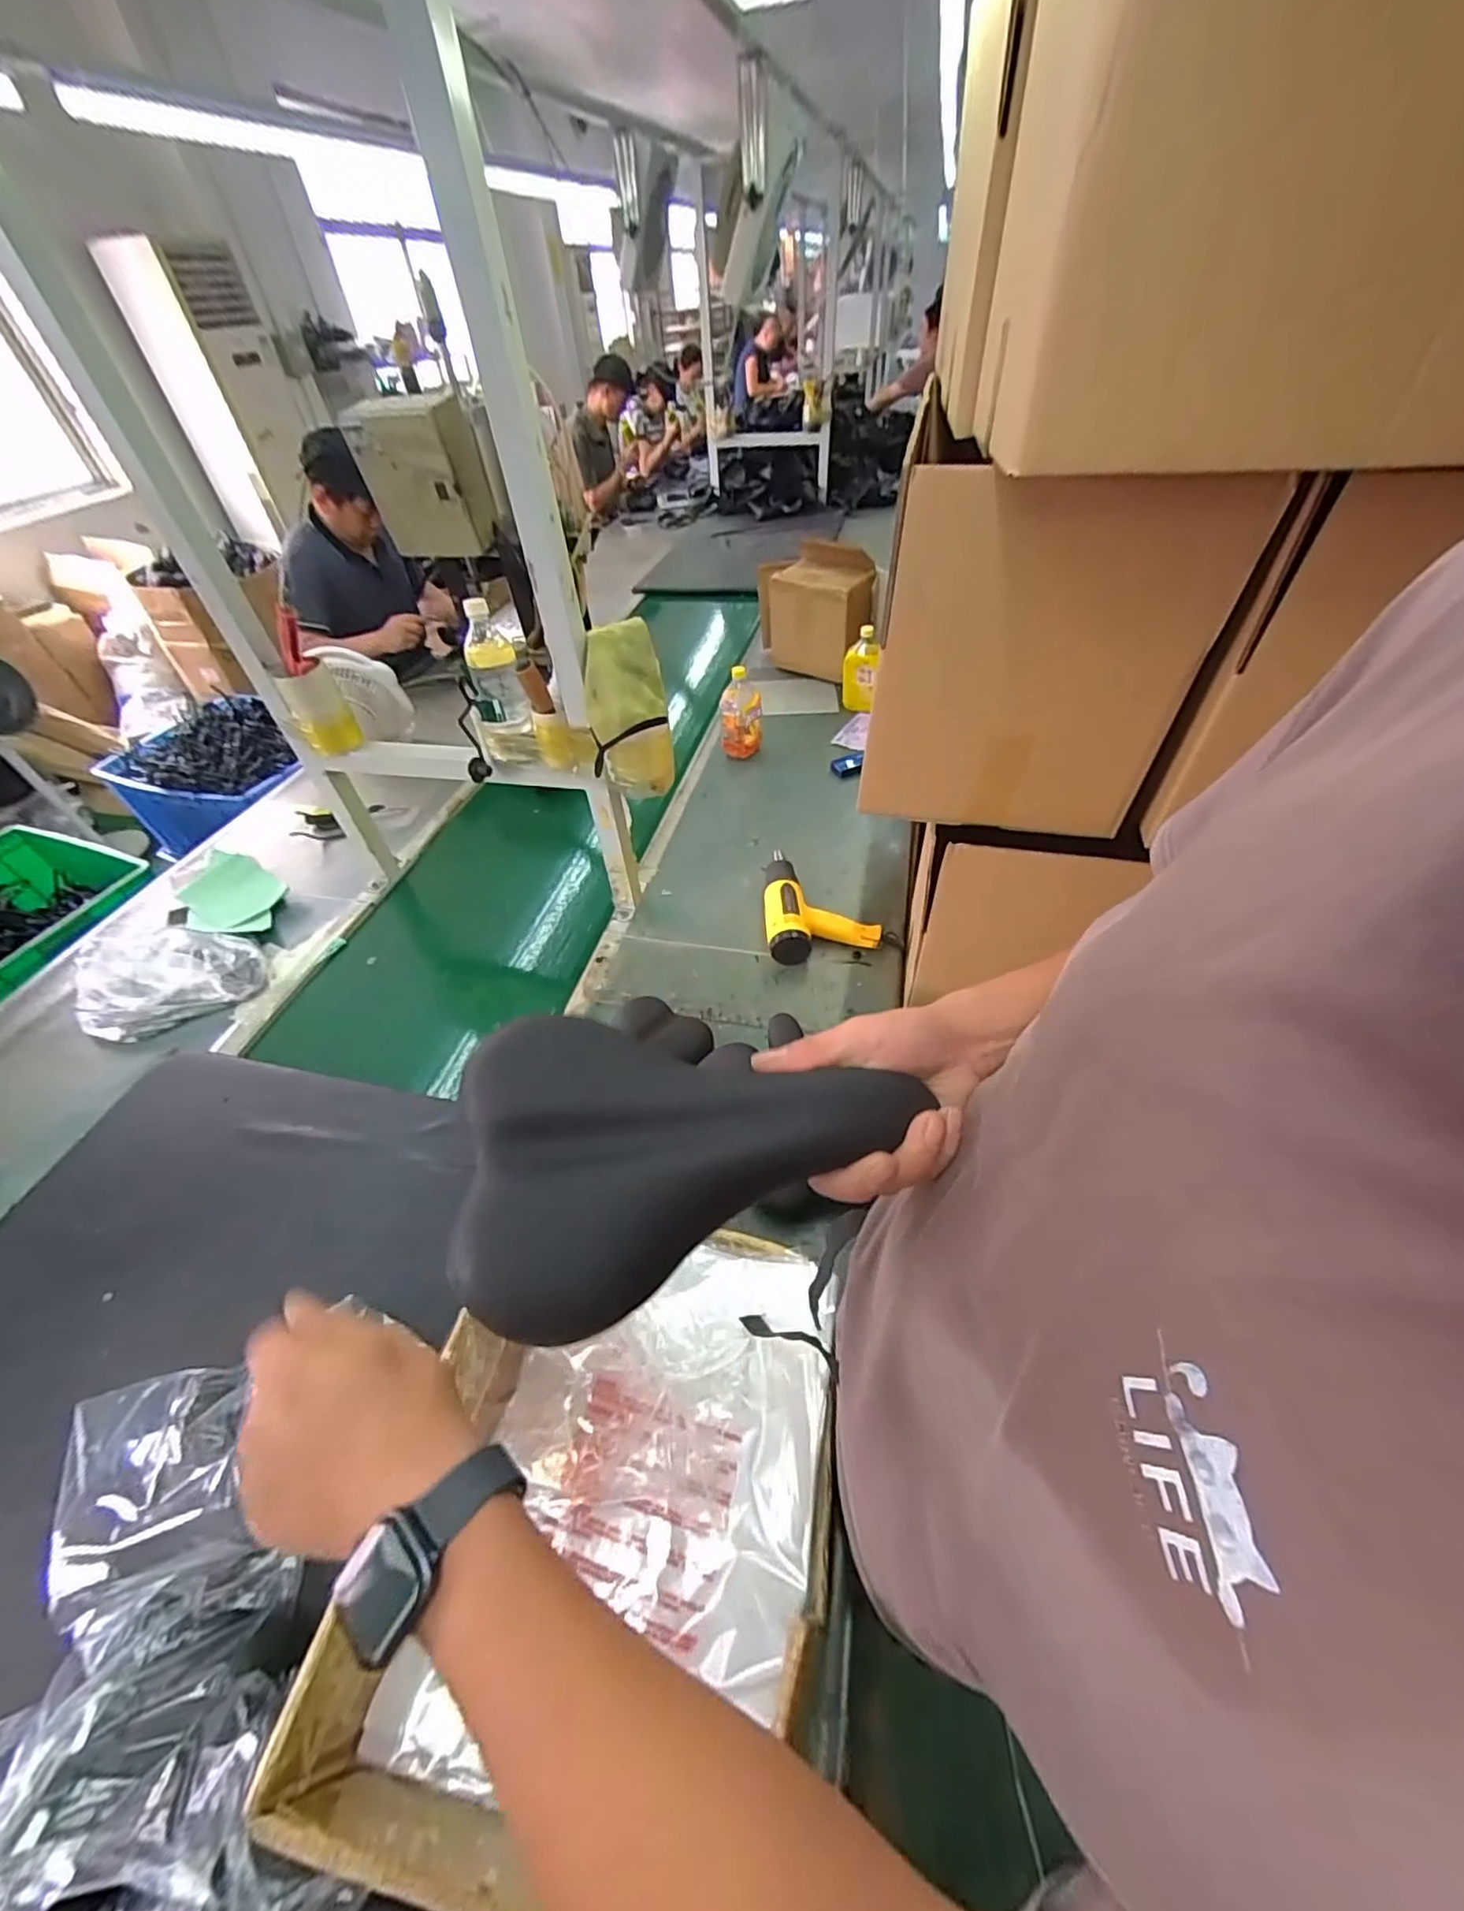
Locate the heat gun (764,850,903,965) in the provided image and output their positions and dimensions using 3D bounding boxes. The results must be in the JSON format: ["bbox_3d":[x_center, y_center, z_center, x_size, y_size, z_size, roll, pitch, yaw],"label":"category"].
[{"bbox_3d":[0.169,-0.102,1.139,0.227,0.070,0.255,-4,47,0],"label":"heat gun"}]

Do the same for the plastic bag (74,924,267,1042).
[{"bbox_3d":[-1.002,0.030,1.125,0.281,0.088,0.219,-17,49,-12],"label":"plastic bag"}]

